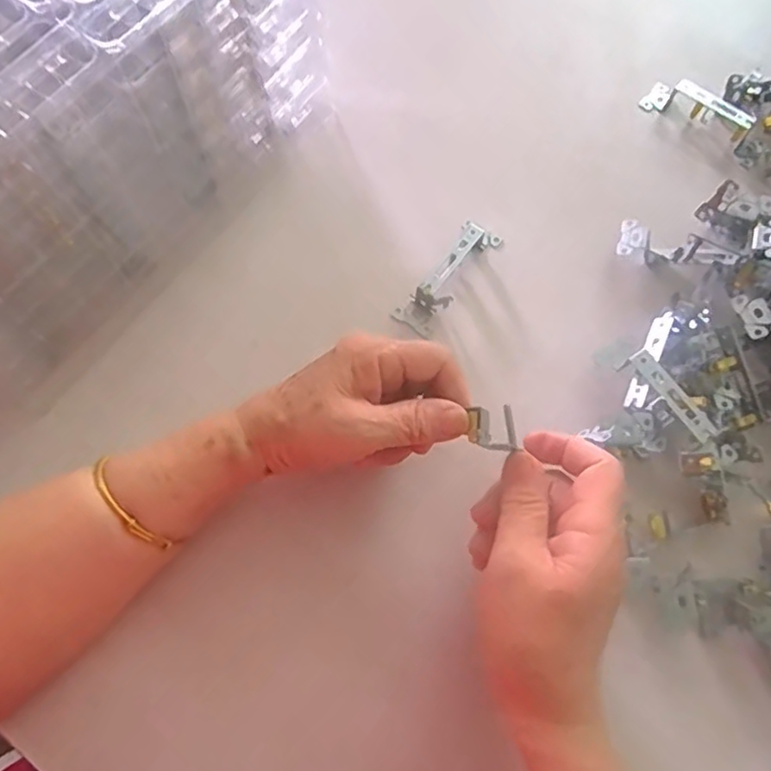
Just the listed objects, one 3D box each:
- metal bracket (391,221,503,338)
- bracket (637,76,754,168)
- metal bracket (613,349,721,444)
[{"bbox_3d":[0.050,-0.084,0.436,0.028,0.026,0.103,40,73,13],"label":"metal bracket"},{"bbox_3d":[0.267,-0.225,0.498,0.103,0.028,0.026,40,73,14],"label":"bracket"},{"bbox_3d":[0.179,0.007,0.384,0.015,0.018,0.070,-32,72,-13],"label":"metal bracket"}]

